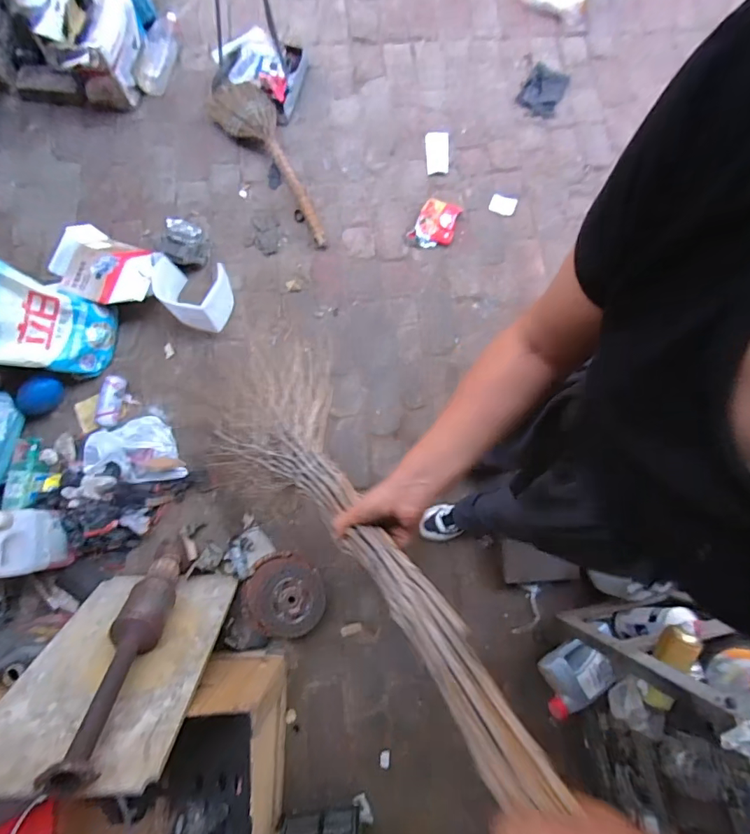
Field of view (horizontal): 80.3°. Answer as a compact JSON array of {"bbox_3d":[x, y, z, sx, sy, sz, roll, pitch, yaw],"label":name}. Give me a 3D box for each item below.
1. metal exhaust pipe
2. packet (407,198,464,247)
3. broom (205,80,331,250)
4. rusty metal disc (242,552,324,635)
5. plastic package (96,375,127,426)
[{"bbox_3d":[-0.566,0.513,1.054,0.104,0.661,0.109,-14,111,-3],"label":"metal exhaust pipe"},{"bbox_3d":[0.222,-0.699,1.606,0.142,0.024,0.184,27,80,5],"label":"packet"},{"bbox_3d":[-0.395,-0.938,1.628,0.221,0.060,0.785,-25,80,-5],"label":"broom"},{"bbox_3d":[-0.264,0.523,1.306,0.232,0.023,0.218,6,65,-13],"label":"rusty metal disc"},{"bbox_3d":[-0.838,-0.052,1.402,0.075,0.043,0.172,11,79,2],"label":"plastic package"}]

